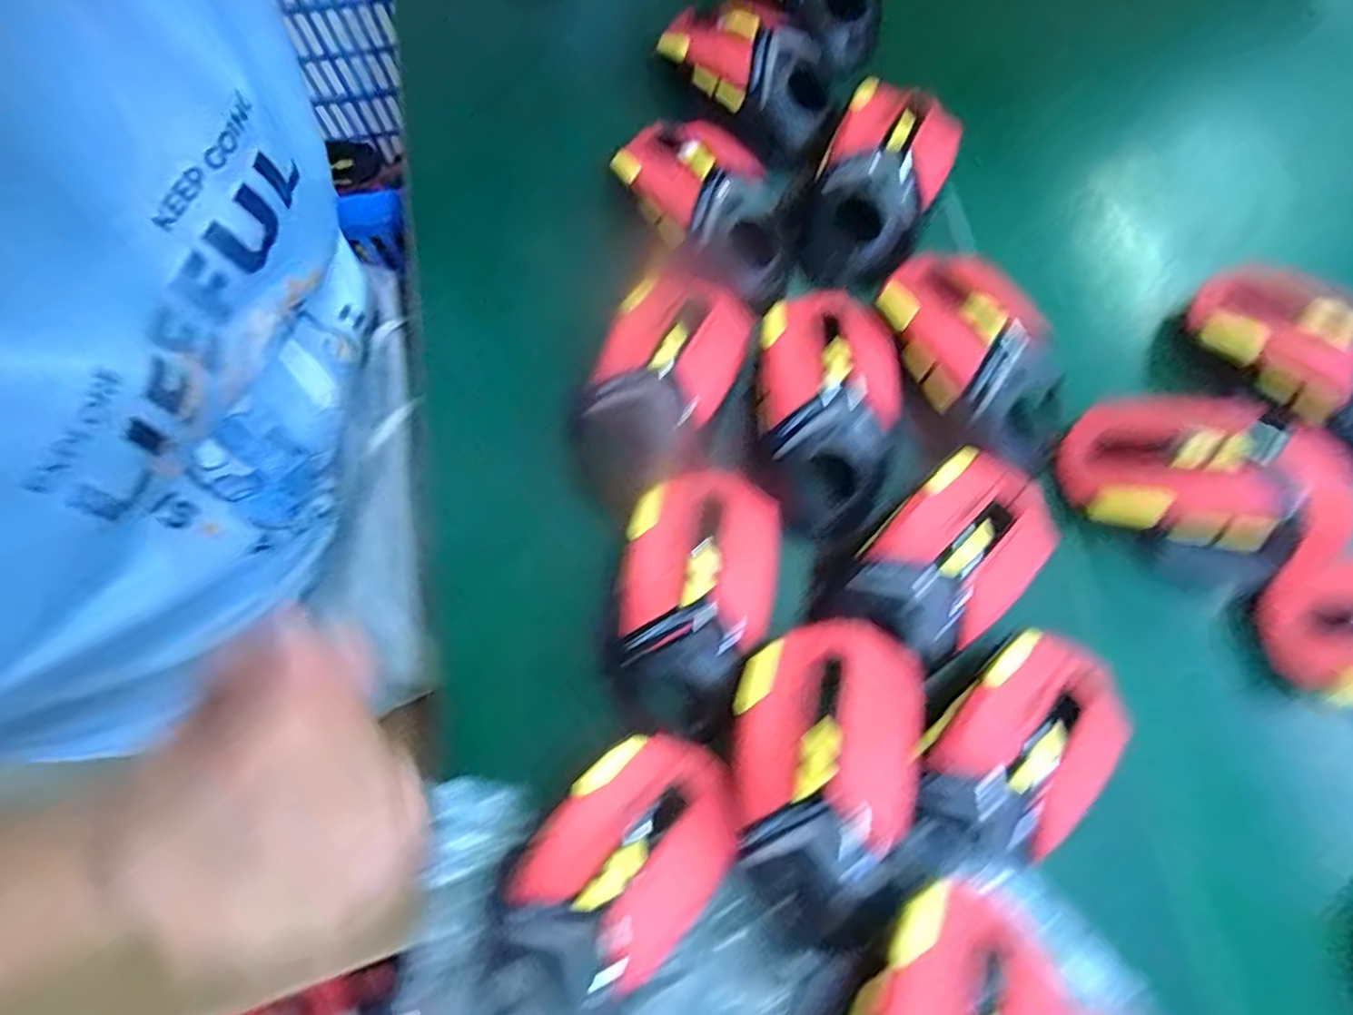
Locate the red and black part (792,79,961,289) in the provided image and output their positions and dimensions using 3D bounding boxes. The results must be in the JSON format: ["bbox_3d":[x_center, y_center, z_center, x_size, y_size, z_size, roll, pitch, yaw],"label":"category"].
[{"bbox_3d":[0.108,-0.177,0.347,0.064,0.033,0.123,25,76,8],"label":"red and black part"}]

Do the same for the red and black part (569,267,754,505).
[{"bbox_3d":[-0.008,-0.059,0.317,0.061,0.035,0.113,23,76,7],"label":"red and black part"}]

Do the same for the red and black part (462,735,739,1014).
[{"bbox_3d":[-0.029,0.146,0.245,0.065,0.031,0.122,40,79,11],"label":"red and black part"}]

